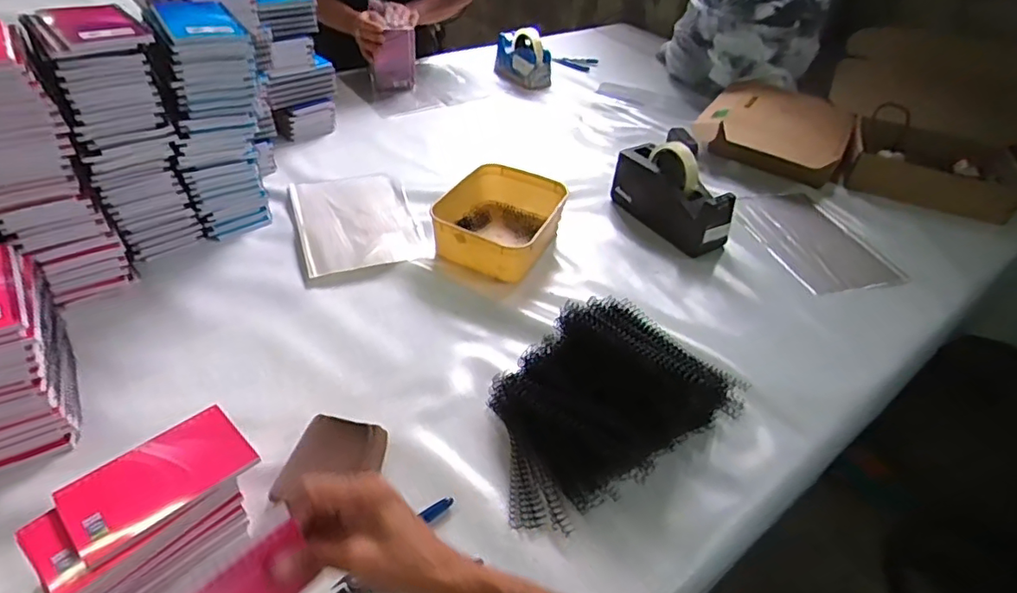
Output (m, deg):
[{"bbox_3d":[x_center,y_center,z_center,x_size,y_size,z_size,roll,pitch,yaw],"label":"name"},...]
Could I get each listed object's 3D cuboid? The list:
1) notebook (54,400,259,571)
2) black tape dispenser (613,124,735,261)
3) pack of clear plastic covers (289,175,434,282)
[{"bbox_3d":[-0.283,0.147,0.451,0.080,0.008,0.128,34,47,29],"label":"notebook"},{"bbox_3d":[0.265,-0.171,0.876,0.083,0.135,0.208,-15,45,-25],"label":"black tape dispenser"},{"bbox_3d":[-0.220,-0.121,0.860,0.197,0.015,0.242,-9,42,-19],"label":"pack of clear plastic covers"}]

